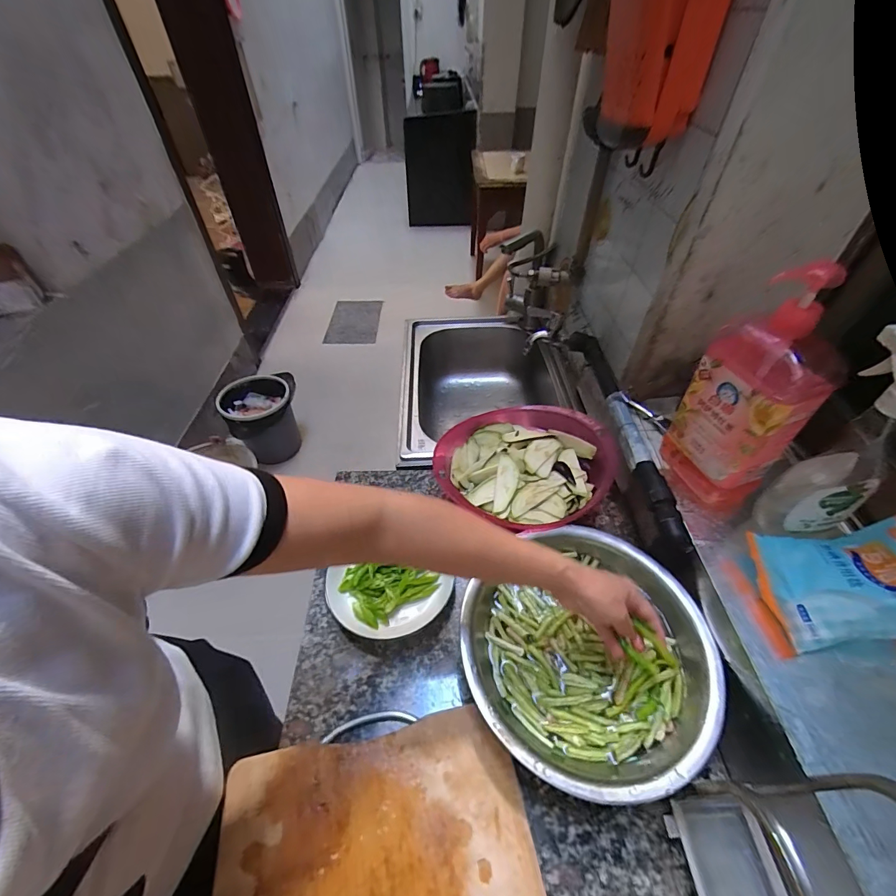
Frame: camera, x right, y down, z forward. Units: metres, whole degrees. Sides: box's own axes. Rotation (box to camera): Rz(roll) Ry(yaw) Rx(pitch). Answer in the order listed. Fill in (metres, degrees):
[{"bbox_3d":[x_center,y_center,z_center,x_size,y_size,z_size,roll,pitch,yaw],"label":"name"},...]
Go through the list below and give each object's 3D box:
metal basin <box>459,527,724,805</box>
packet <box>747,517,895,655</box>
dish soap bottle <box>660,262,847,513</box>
[{"bbox_3d":[0.159,0.236,0.468,0.275,0.070,0.251,1,48,-1],"label":"metal basin"},{"bbox_3d":[0.406,0.133,0.400,0.154,0.028,0.108,-15,47,16],"label":"packet"},{"bbox_3d":[0.325,-0.048,0.437,0.062,0.275,0.119,-31,56,-25],"label":"dish soap bottle"}]

